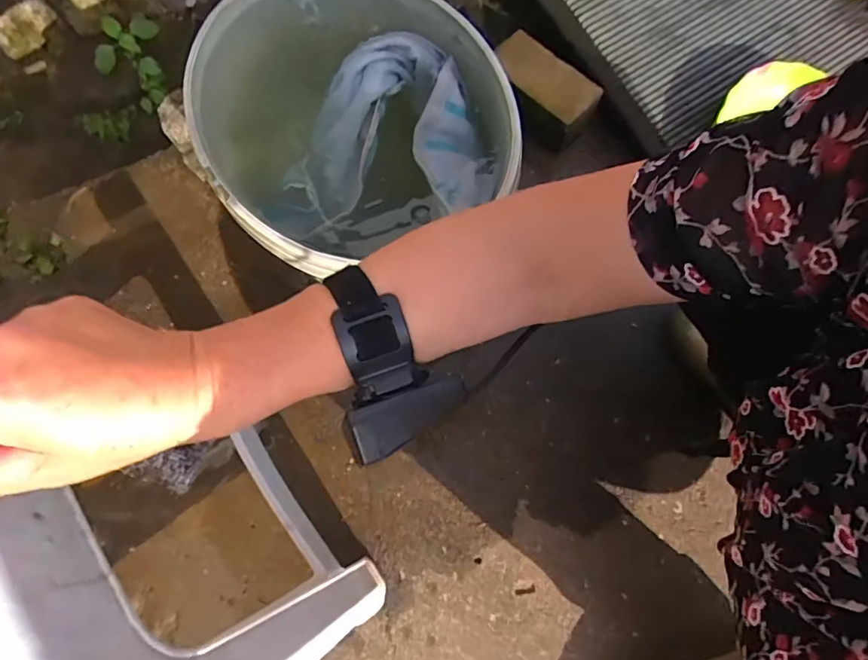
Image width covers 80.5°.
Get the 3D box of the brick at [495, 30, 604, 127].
[{"bbox_3d":[0.156,-0.360,0.731,0.160,0.034,0.071,37,78,10],"label":"brick"}]

